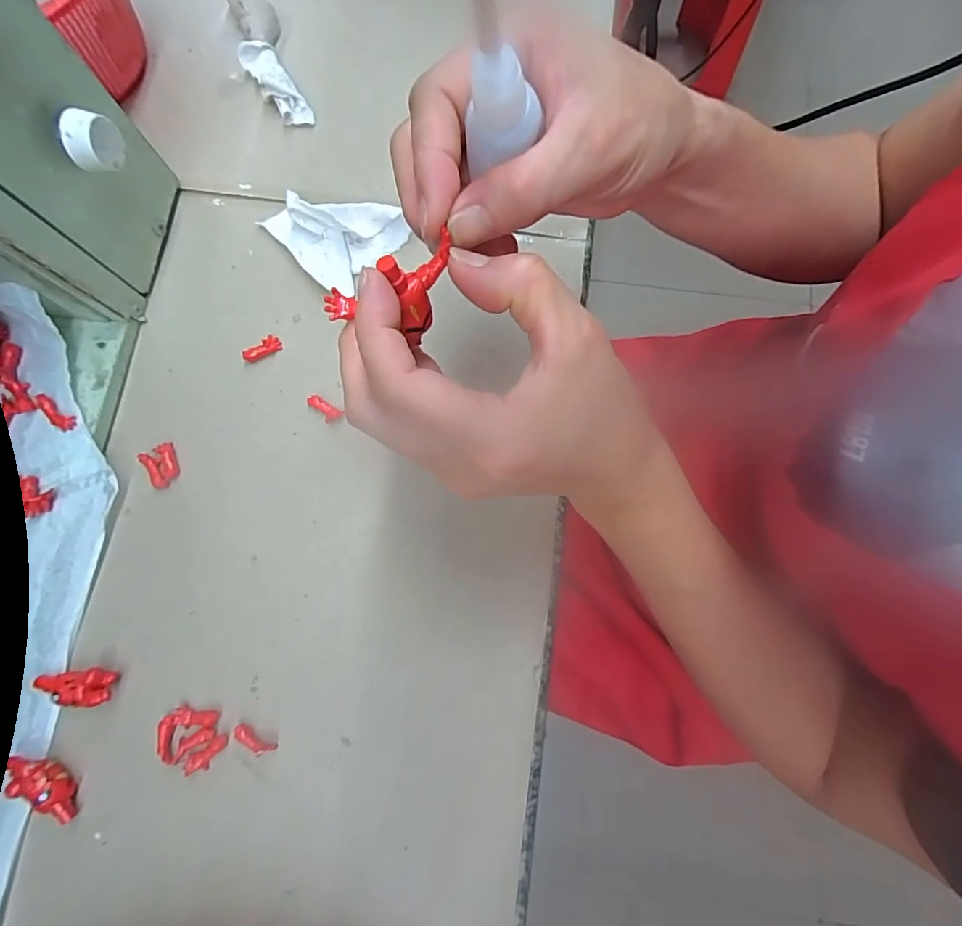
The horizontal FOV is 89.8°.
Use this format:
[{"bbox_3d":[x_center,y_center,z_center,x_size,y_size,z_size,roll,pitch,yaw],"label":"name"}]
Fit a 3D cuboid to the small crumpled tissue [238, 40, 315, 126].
[{"bbox_3d":[-0.142,-0.261,0.333,0.025,0.017,0.070,-30,79,-7],"label":"small crumpled tissue"}]

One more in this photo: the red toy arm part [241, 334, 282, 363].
[{"bbox_3d":[-0.135,-0.070,0.296,0.024,0.008,0.010,-32,79,-8],"label":"red toy arm part"}]

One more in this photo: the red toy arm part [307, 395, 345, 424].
[{"bbox_3d":[-0.094,-0.032,0.288,0.023,0.005,0.010,31,78,6],"label":"red toy arm part"}]

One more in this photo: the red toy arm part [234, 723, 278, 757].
[{"bbox_3d":[-0.117,0.143,0.250,0.023,0.008,0.007,30,78,6],"label":"red toy arm part"}]

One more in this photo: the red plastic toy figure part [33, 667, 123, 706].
[{"bbox_3d":[-0.210,0.117,0.251,0.039,0.012,0.017,-5,77,-2],"label":"red plastic toy figure part"}]

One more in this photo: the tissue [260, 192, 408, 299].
[{"bbox_3d":[-0.094,-0.149,0.304,0.076,0.022,0.061,37,79,8],"label":"tissue"}]

